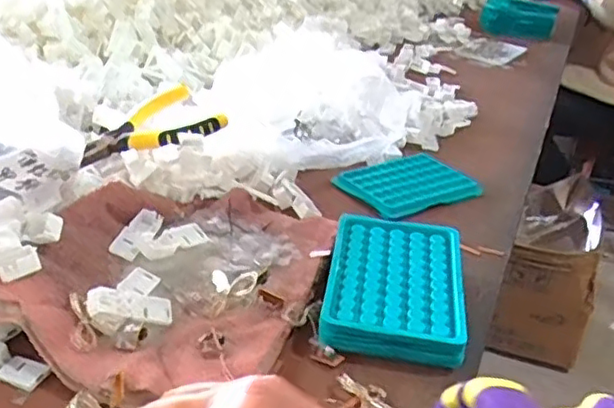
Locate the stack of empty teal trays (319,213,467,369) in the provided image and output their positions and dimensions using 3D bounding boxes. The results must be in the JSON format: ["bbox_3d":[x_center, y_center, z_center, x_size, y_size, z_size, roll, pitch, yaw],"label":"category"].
[{"bbox_3d":[0.064,0.056,0.471,0.094,0.027,0.129,8,30,6],"label":"stack of empty teal trays"}]

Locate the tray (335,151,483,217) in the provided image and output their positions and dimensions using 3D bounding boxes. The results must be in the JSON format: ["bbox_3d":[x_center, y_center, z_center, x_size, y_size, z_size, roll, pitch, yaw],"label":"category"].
[{"bbox_3d":[0.101,-0.021,0.649,0.121,0.015,0.085,-16,35,-32],"label":"tray"}]

